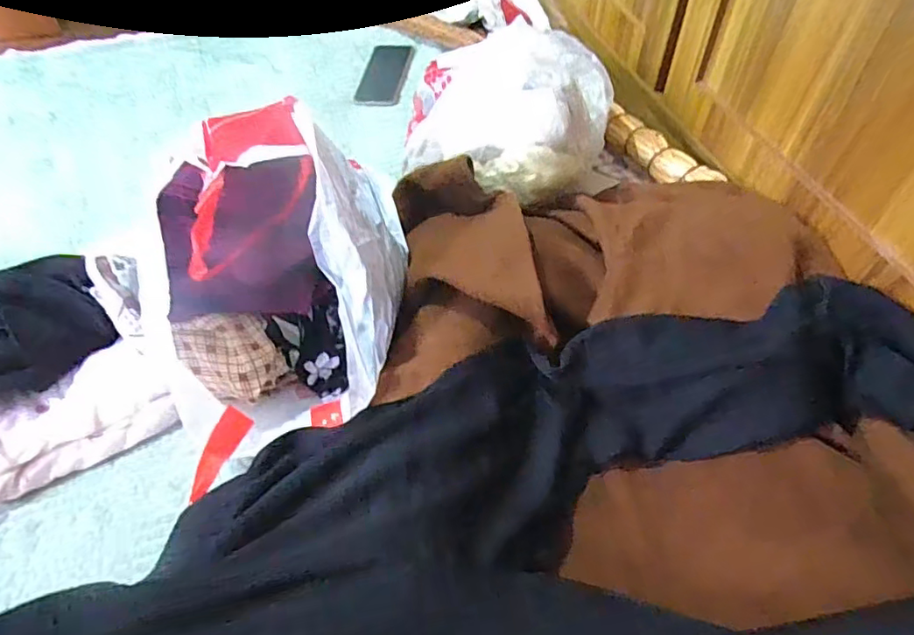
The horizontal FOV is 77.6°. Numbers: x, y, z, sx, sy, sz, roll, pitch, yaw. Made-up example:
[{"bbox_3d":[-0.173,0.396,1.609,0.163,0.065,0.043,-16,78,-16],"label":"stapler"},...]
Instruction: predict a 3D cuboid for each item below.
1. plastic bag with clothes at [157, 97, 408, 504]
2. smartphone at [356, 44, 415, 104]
[{"bbox_3d":[-0.157,-0.020,0.519,0.214,0.244,0.238,-10,51,-6],"label":"plastic bag with clothes"},{"bbox_3d":[-0.124,-0.425,0.995,0.078,0.004,0.151,6,62,10],"label":"smartphone"}]

